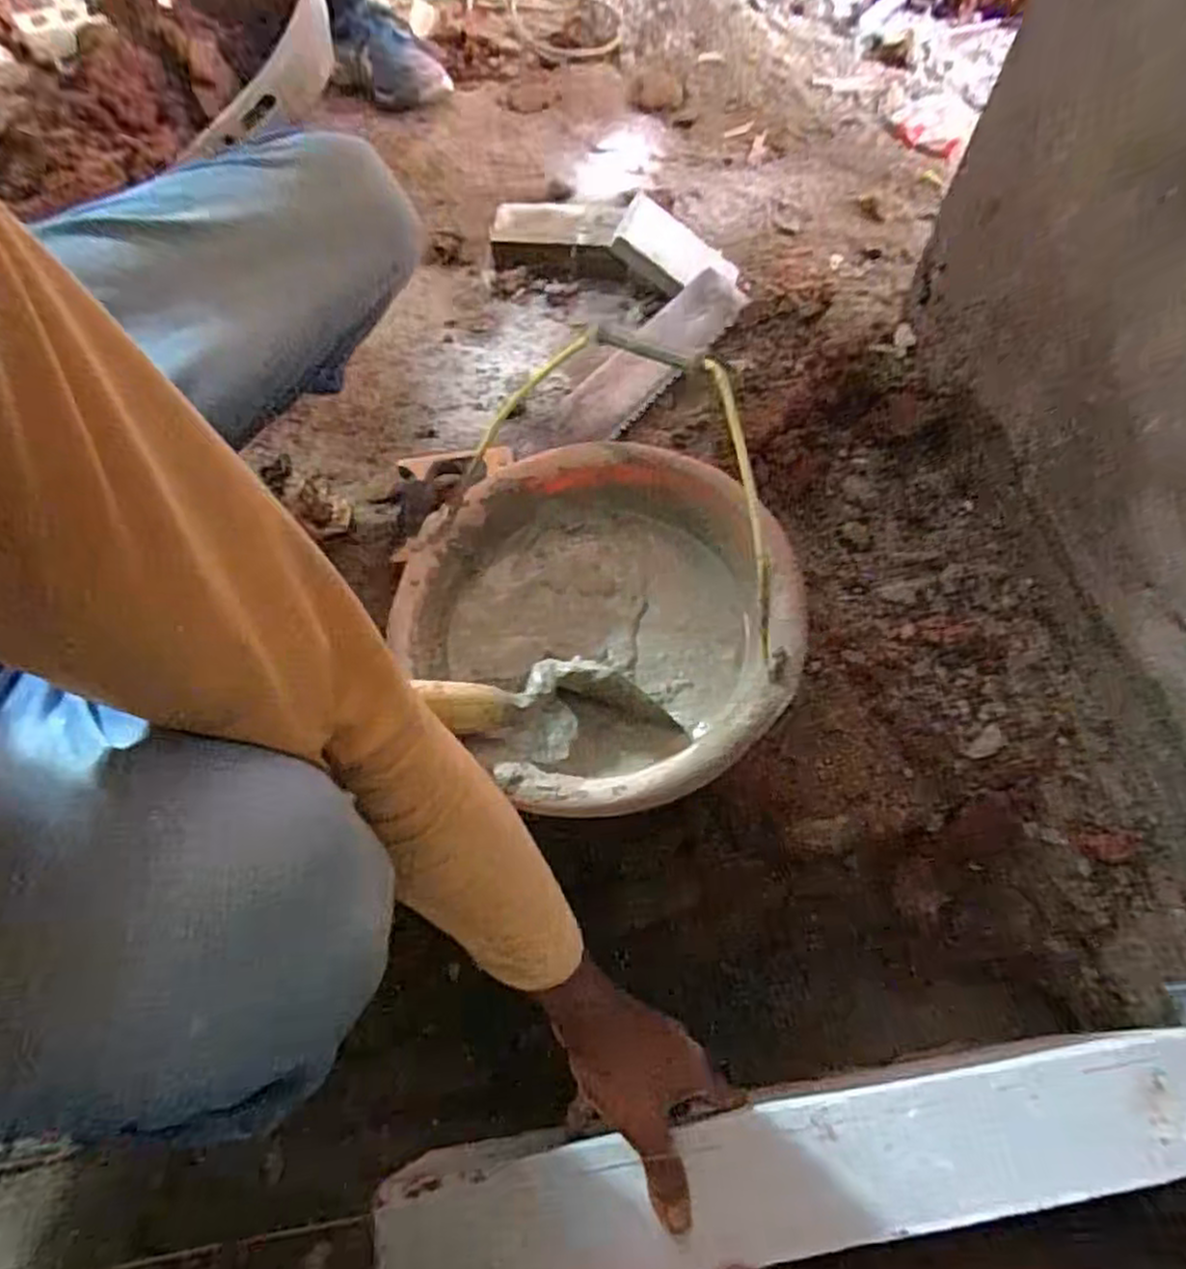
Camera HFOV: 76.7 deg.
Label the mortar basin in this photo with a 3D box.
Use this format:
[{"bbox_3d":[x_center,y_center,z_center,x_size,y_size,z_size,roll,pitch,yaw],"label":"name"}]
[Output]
[{"bbox_3d":[0.013,-0.016,0.552,0.255,0.081,0.275,-1,65,1],"label":"mortar basin"}]

